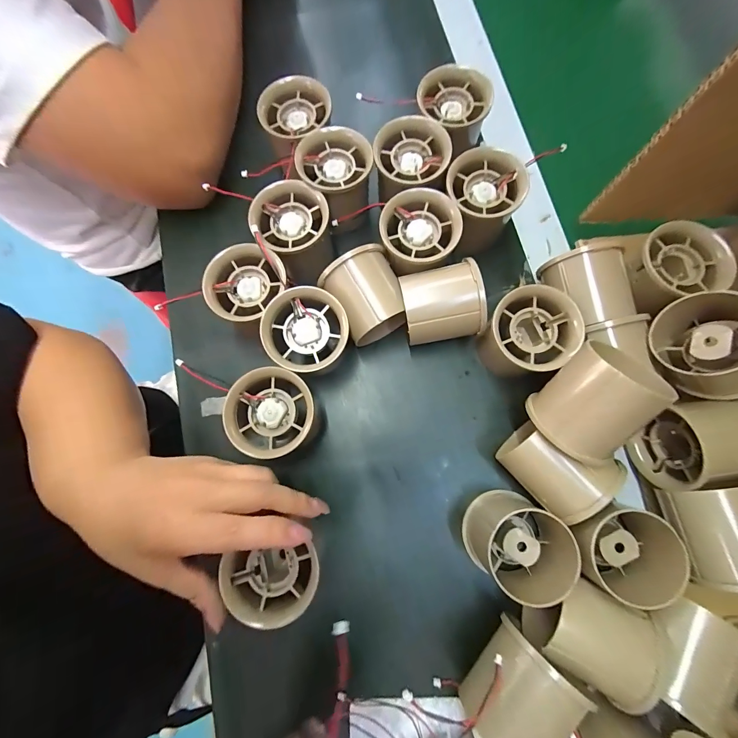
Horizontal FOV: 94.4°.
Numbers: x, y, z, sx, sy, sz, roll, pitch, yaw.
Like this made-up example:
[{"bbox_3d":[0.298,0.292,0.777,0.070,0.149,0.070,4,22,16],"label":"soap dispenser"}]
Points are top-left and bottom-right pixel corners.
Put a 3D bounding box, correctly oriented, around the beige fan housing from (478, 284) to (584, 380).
[{"bbox_3d":[0.109,-0.022,0.240,0.050,0.054,0.052,0,78,1],"label":"beige fan housing"}]

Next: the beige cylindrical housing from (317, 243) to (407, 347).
[{"bbox_3d":[0.000,-0.051,0.248,0.051,0.049,0.054,-29,79,-4],"label":"beige cylindrical housing"}]

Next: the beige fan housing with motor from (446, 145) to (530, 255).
[{"bbox_3d":[0.082,-0.123,0.261,0.055,0.052,0.060,14,79,4],"label":"beige fan housing with motor"}]

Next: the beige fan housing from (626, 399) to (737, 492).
[{"bbox_3d":[0.211,0.048,0.217,0.056,0.046,0.050,-4,78,1],"label":"beige fan housing"}]

